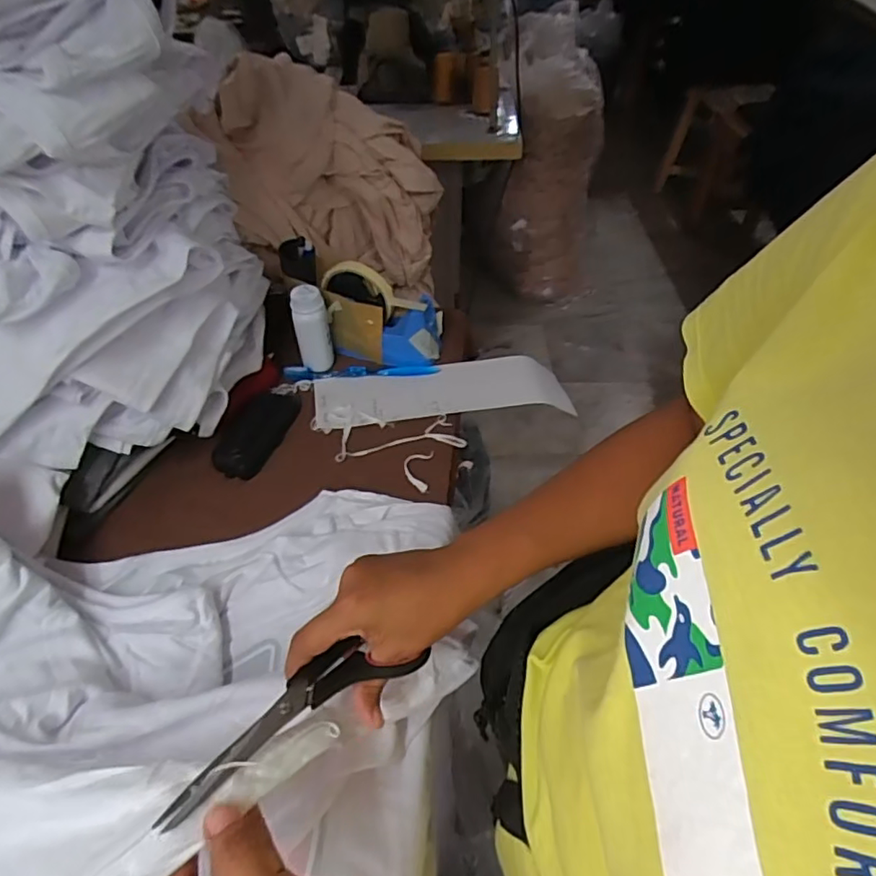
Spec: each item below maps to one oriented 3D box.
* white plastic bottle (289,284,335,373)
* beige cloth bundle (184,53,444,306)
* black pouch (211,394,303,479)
[{"bbox_3d":[-0.141,-0.122,0.644,0.038,0.096,0.030,-7,50,-6],"label":"white plastic bottle"},{"bbox_3d":[-0.142,-0.342,0.803,0.316,0.291,0.165,-28,55,-21],"label":"beige cloth bundle"},{"bbox_3d":[-0.188,-0.012,0.609,0.049,0.027,0.121,19,52,16],"label":"black pouch"}]

